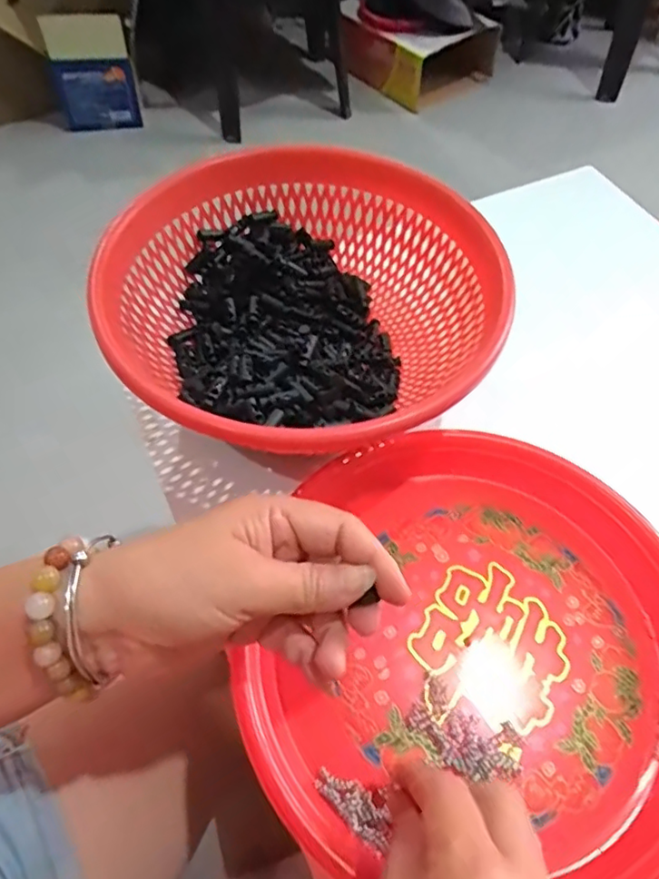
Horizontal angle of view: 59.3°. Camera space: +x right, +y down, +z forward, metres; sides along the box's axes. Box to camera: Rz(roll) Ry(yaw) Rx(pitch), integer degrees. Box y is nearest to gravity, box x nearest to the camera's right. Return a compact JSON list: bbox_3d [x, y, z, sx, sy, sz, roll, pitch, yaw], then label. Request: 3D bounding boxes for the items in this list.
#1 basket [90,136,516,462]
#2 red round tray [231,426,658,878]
[{"bbox_3d":[-0.012,-0.087,0.399,0.246,0.090,0.229,1,57,-1],"label":"basket"},{"bbox_3d":[0.085,0.104,0.323,0.240,0.031,0.237,1,57,-1],"label":"red round tray"}]

